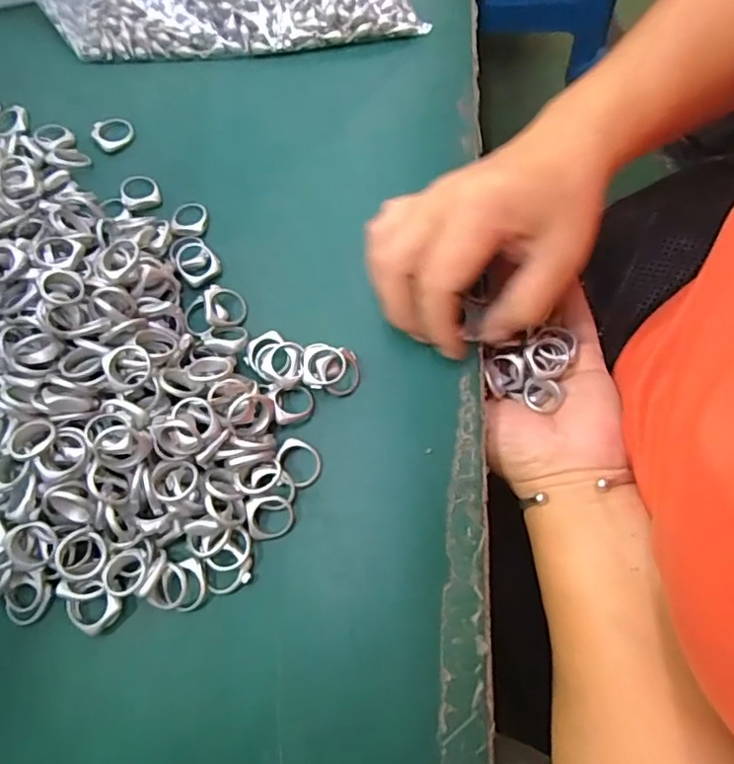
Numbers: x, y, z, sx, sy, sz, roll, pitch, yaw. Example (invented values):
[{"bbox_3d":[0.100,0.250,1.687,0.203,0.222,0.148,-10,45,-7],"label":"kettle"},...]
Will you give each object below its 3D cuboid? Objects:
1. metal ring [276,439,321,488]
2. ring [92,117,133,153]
[{"bbox_3d":[-0.033,0.039,0.280,0.021,0.006,0.022,-1,72,2],"label":"metal ring"},{"bbox_3d":[-0.155,-0.154,0.355,0.024,0.004,0.023,-1,72,2],"label":"ring"}]

